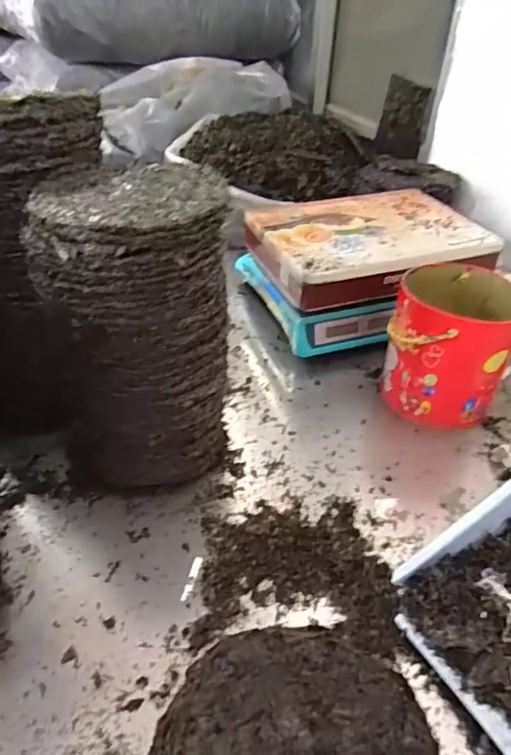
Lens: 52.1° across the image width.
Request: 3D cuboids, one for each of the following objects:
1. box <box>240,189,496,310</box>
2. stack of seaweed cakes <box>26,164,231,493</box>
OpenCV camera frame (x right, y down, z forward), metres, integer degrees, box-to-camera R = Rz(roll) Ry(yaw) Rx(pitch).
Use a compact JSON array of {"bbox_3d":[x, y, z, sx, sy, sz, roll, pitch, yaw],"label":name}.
[{"bbox_3d":[0.193,-0.240,0.933,0.370,0.074,0.284,-10,40,-15],"label":"box"},{"bbox_3d":[-0.132,-0.046,0.625,0.193,0.340,0.201,3,38,1],"label":"stack of seaweed cakes"}]

